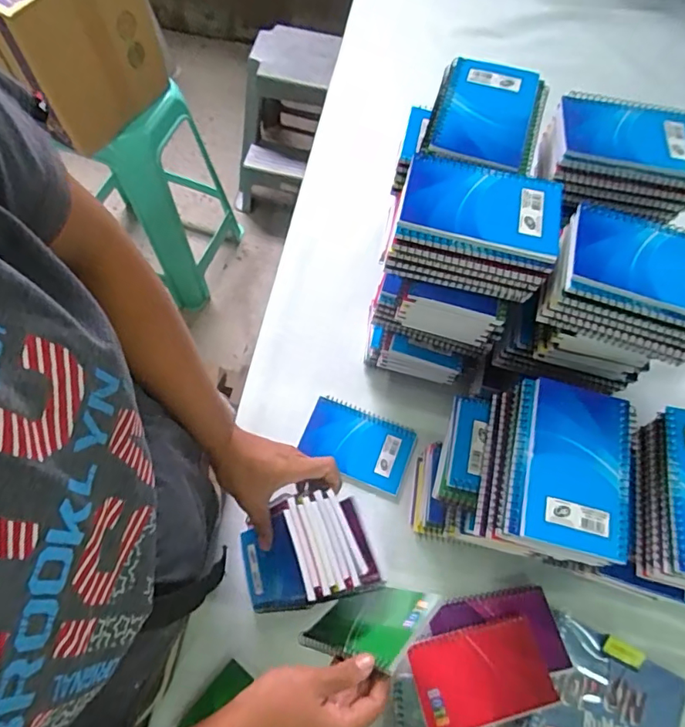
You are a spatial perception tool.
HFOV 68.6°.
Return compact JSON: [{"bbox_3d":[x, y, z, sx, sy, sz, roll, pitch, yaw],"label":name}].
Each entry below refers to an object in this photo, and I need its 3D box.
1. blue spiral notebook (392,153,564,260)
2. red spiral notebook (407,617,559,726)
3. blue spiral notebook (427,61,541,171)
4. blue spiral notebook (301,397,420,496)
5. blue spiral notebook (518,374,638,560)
[{"bbox_3d":[0.117,-0.130,0.422,0.131,0.015,0.082,17,66,5],"label":"blue spiral notebook"},{"bbox_3d":[0.137,0.309,0.498,0.130,0.007,0.081,-10,53,-8],"label":"red spiral notebook"},{"bbox_3d":[0.130,-0.231,0.460,0.079,0.010,0.124,16,65,5],"label":"blue spiral notebook"},{"bbox_3d":[0.018,0.099,0.618,0.130,0.014,0.084,22,66,8],"label":"blue spiral notebook"},{"bbox_3d":[0.190,0.081,0.399,0.086,0.015,0.131,13,65,4],"label":"blue spiral notebook"}]

